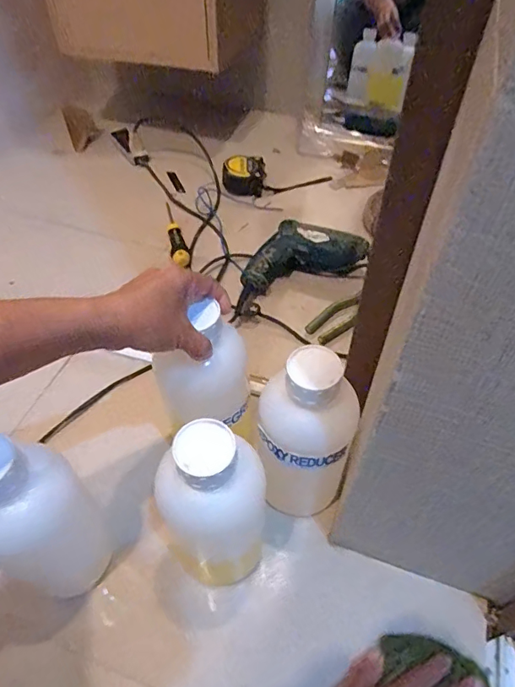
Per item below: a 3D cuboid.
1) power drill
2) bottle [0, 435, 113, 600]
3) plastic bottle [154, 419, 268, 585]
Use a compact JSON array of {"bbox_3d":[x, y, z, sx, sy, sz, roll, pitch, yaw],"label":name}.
[{"bbox_3d":[0.055,-0.139,0.824,0.257,0.072,0.130,-22,53,-16],"label":"power drill"},{"bbox_3d":[-0.199,0.164,0.431,0.072,0.225,0.093,34,58,25],"label":"bottle"},{"bbox_3d":[-0.039,0.150,0.443,0.090,0.224,0.076,2,50,2],"label":"plastic bottle"}]

